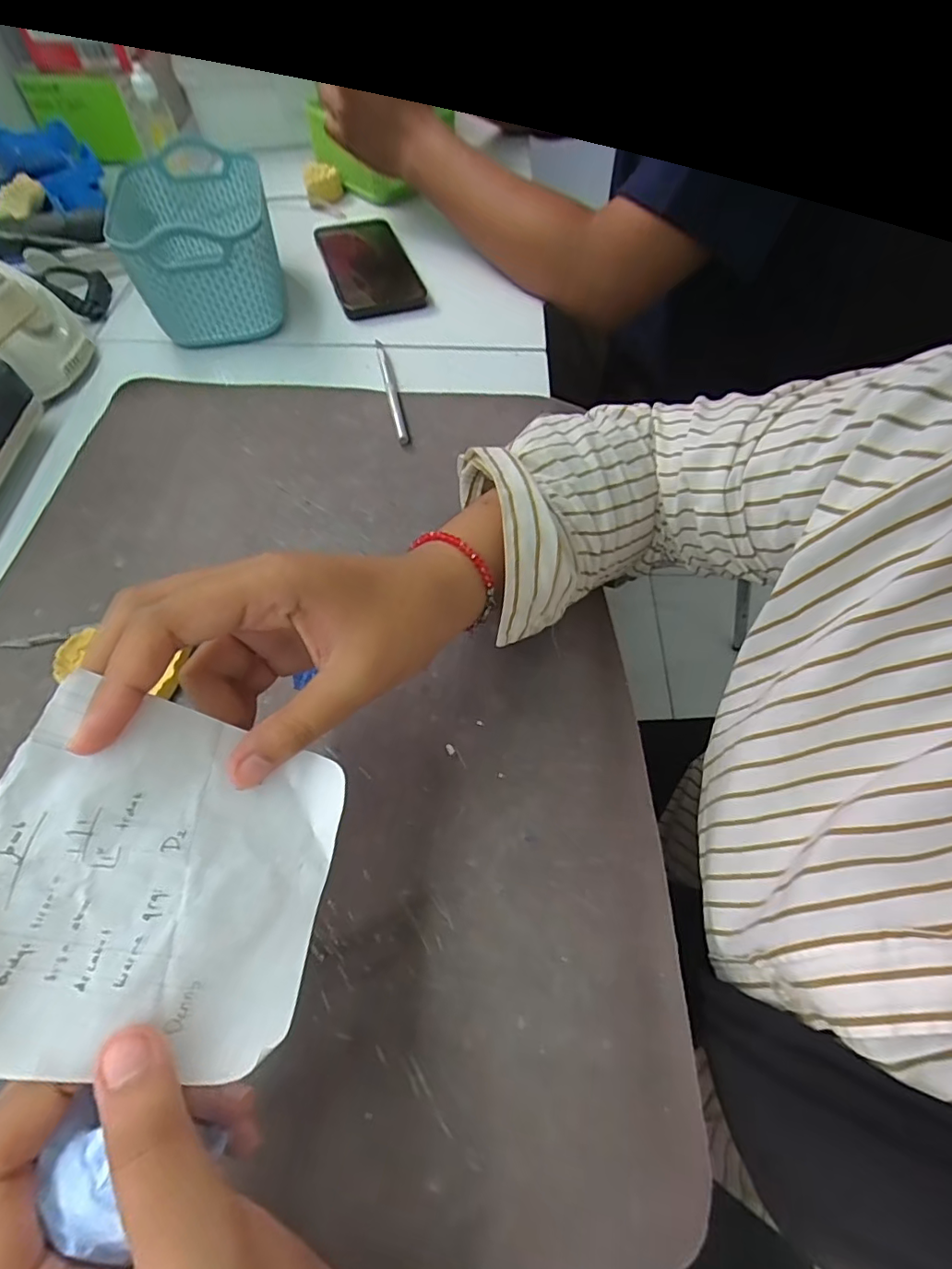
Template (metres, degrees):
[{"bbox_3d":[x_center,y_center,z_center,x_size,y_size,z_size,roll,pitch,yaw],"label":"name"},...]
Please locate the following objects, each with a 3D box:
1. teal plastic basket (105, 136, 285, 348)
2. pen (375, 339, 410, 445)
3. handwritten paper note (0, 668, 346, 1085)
[{"bbox_3d":[-0.235,-0.335,0.462,0.112,0.085,0.164,-12,60,-8],"label":"teal plastic basket"},{"bbox_3d":[-0.069,-0.201,0.429,0.009,0.007,0.135,-11,60,-8],"label":"pen"},{"bbox_3d":[-0.095,0.075,0.166,0.100,0.010,0.096,26,55,-27],"label":"handwritten paper note"}]

